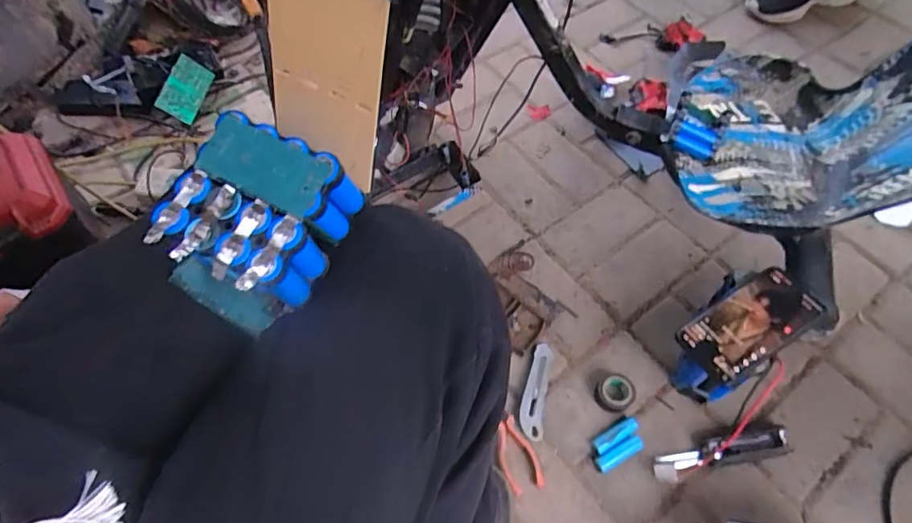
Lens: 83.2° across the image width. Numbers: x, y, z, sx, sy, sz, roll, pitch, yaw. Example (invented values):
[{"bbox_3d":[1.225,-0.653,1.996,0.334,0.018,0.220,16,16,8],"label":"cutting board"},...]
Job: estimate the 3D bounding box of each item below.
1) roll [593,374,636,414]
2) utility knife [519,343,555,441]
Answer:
[{"bbox_3d":[0.215,0.178,0.696,0.049,0.022,0.049,0,59,0],"label":"roll"},{"bbox_3d":[0.110,0.176,0.708,0.033,0.009,0.132,11,59,7],"label":"utility knife"}]

